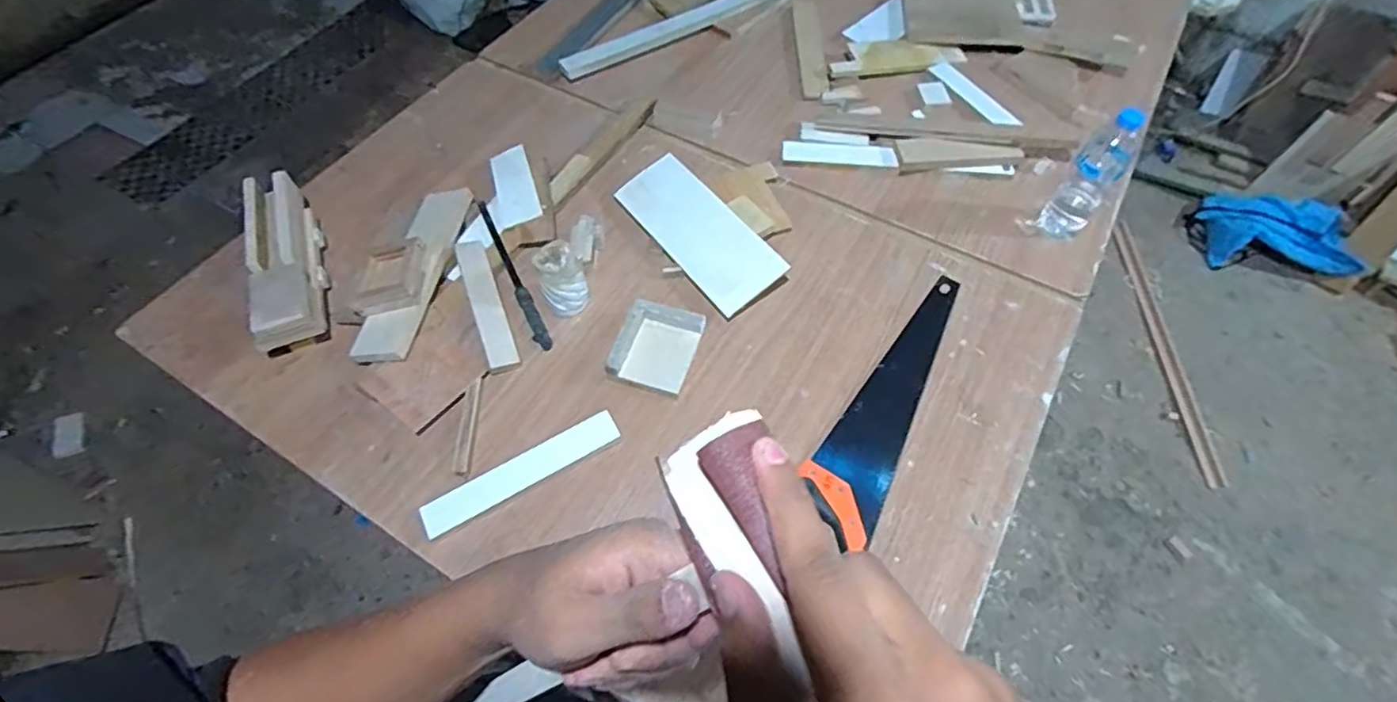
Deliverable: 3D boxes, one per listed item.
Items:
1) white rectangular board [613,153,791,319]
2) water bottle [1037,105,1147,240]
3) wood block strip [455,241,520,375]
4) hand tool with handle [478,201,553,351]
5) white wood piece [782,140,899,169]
[{"bbox_3d":[-0.002,-0.190,0.974,0.118,0.014,0.307,-39,64,-3],"label":"white rectangular board"},{"bbox_3d":[0.587,-0.260,0.926,0.070,0.202,0.060,40,66,21],"label":"water bottle"},{"bbox_3d":[-0.309,-0.069,0.906,0.044,0.013,0.226,-20,61,-12],"label":"wood block strip"},{"bbox_3d":[-0.284,-0.119,0.953,0.020,0.019,0.284,-24,62,-14],"label":"hand tool with handle"},{"bbox_3d":[0.243,-0.341,1.083,0.192,0.009,0.051,4,59,2],"label":"white wood piece"}]

